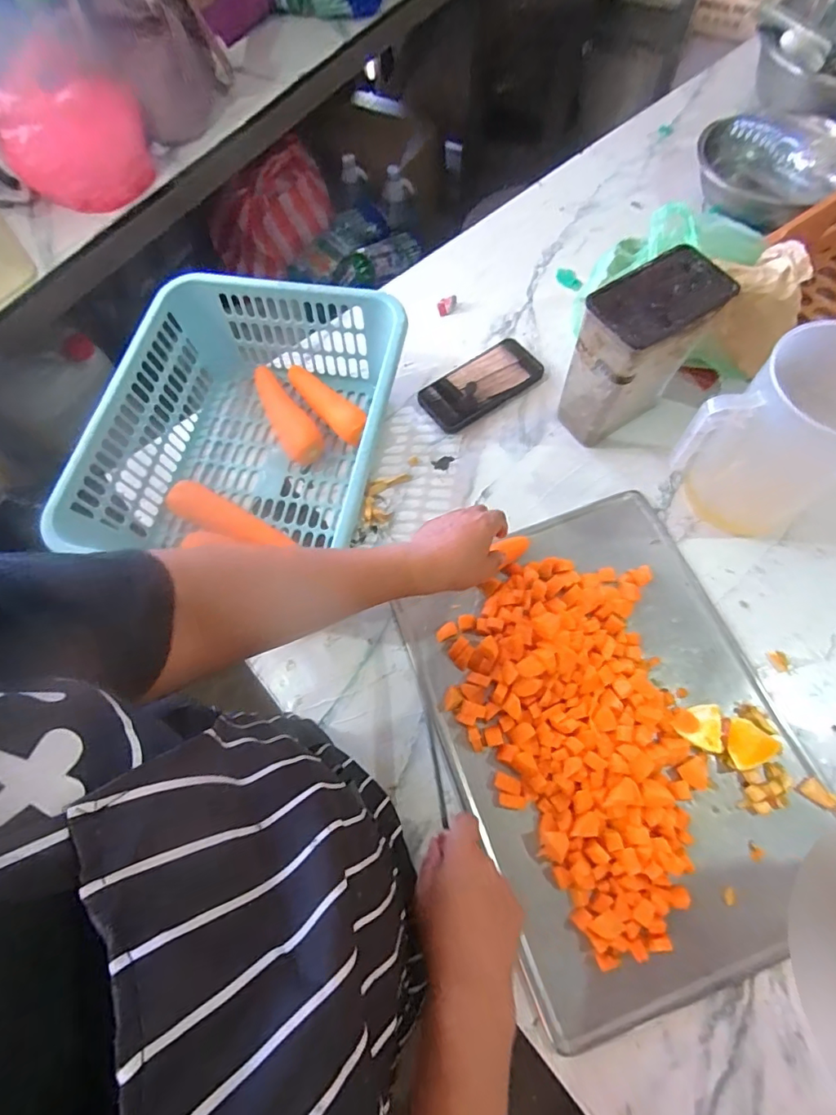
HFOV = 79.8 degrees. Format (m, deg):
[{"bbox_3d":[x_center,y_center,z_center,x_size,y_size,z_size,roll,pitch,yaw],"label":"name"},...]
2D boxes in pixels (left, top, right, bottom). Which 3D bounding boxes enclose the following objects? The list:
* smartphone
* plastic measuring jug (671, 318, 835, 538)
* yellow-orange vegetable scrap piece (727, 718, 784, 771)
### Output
[{"bbox_3d":[0.088,-0.241,0.697,0.172,0.011,0.083,-33,68,-11],"label":"smartphone"},{"bbox_3d":[0.366,-0.111,0.513,0.142,0.216,0.130,-1,68,3],"label":"plastic measuring jug"},{"bbox_3d":[0.327,0.182,0.495,0.044,0.007,0.044,-21,67,-6],"label":"yellow-orange vegetable scrap piece"}]

